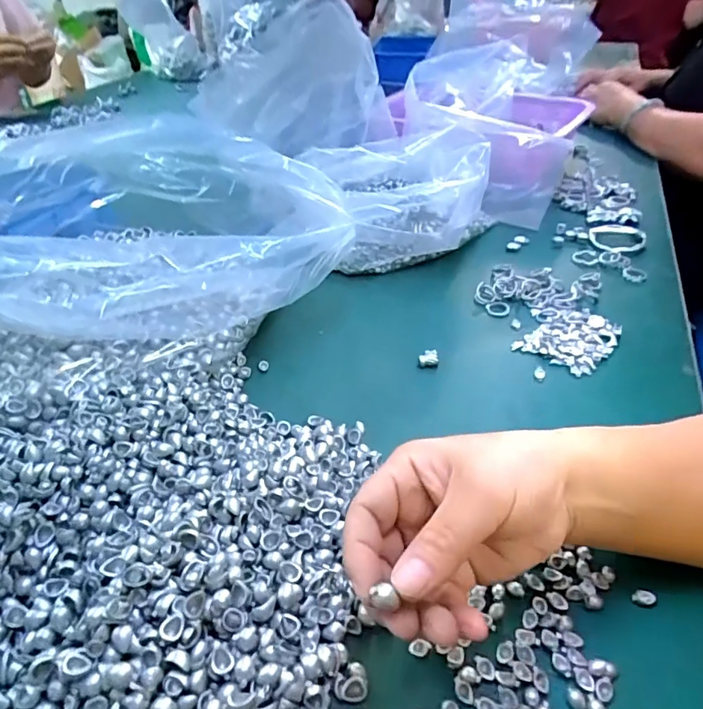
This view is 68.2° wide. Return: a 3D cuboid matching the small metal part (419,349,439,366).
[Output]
[{"bbox_3d":[0.065,0.004,0.440,0.017,0.015,0.012,1,39,0],"label":"small metal part"}]

